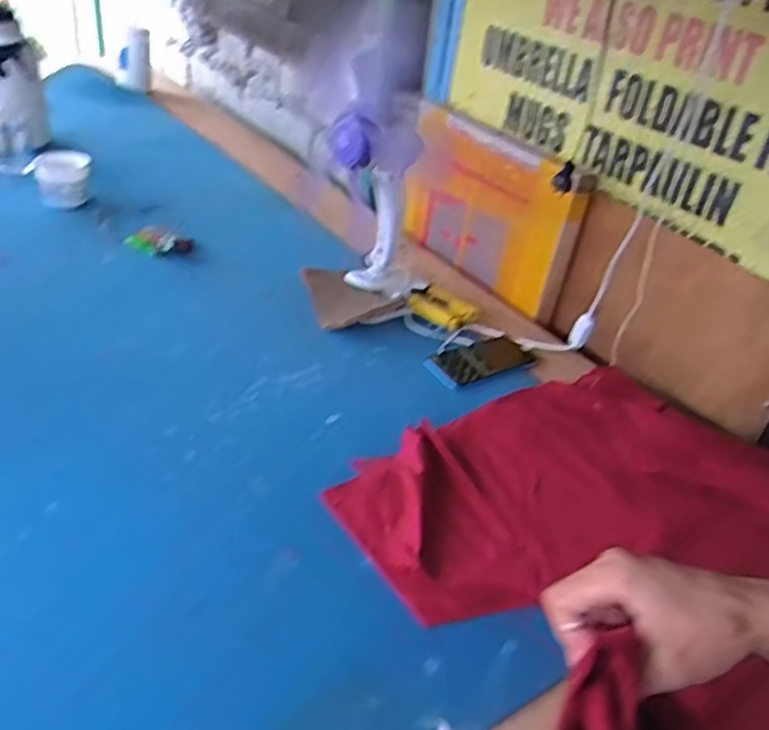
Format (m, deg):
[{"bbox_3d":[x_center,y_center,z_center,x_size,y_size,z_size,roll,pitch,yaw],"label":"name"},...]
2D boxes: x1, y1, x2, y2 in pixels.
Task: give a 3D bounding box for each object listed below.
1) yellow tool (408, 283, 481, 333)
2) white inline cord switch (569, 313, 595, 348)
[{"bbox_3d":[0.092,-0.090,1.197,0.064,0.035,0.097,-22,43,-38],"label":"yellow tool"},{"bbox_3d":[0.288,-0.053,1.091,0.025,0.075,0.020,4,55,-6],"label":"white inline cord switch"}]

